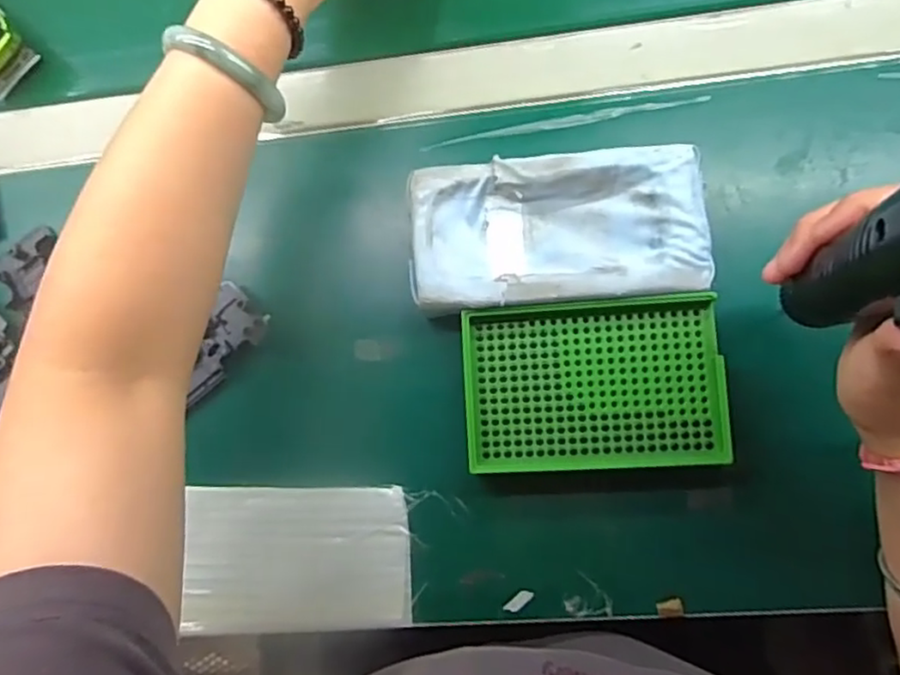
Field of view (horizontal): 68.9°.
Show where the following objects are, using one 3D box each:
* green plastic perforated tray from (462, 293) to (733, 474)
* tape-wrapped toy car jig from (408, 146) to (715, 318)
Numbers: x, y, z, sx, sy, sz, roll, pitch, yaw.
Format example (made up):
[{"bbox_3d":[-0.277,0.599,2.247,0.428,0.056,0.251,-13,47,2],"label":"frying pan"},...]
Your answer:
[{"bbox_3d":[0.078,0.027,0.363,0.136,0.020,0.090,-4,83,7],"label":"green plastic perforated tray"},{"bbox_3d":[0.059,-0.059,0.366,0.158,0.022,0.080,-6,83,7],"label":"tape-wrapped toy car jig"}]

